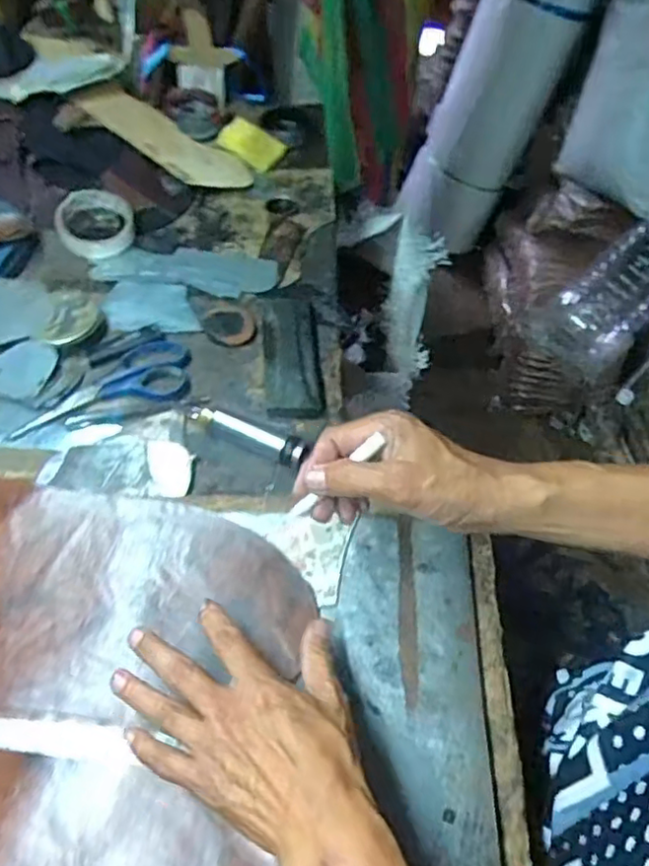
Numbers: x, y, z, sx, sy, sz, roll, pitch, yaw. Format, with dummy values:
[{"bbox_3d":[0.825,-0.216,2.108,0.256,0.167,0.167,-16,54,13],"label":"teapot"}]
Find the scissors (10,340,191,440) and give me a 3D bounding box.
[{"bbox_3d":[-0.213,-0.048,0.617,0.166,0.008,0.082,-12,55,-11],"label":"scissors"}]

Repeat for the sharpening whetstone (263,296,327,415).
[{"bbox_3d":[-0.033,-0.079,0.639,0.054,0.012,0.153,-4,54,-5],"label":"sharpening whetstone"}]

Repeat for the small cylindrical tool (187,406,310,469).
[{"bbox_3d":[-0.071,-0.002,0.574,0.117,0.021,0.022,25,56,15],"label":"small cylindrical tool"}]

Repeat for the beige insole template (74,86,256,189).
[{"bbox_3d":[-0.206,-0.390,0.843,0.225,0.013,0.087,34,57,-4],"label":"beige insole template"}]

